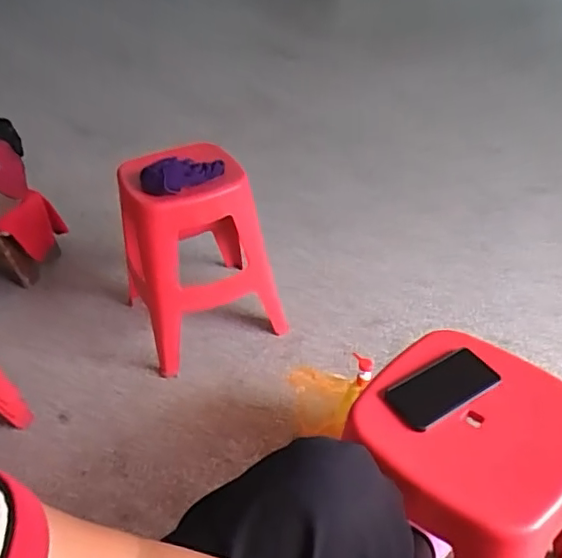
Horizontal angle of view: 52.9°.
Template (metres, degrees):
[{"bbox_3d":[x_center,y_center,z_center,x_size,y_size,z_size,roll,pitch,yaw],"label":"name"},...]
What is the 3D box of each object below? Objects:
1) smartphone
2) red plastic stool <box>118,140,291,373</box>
[{"bbox_3d":[0.229,0.154,0.803,0.152,0.014,0.077,-23,42,-23],"label":"smartphone"},{"bbox_3d":[-0.227,-0.071,1.509,0.361,0.489,0.298,-20,41,-19],"label":"red plastic stool"}]

